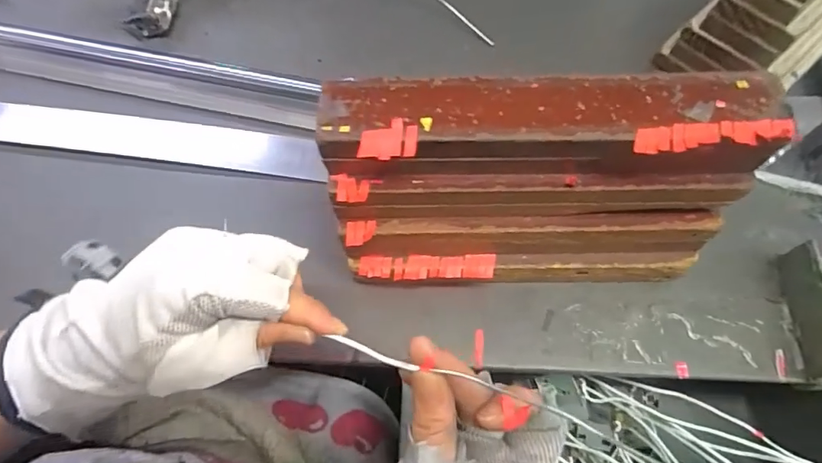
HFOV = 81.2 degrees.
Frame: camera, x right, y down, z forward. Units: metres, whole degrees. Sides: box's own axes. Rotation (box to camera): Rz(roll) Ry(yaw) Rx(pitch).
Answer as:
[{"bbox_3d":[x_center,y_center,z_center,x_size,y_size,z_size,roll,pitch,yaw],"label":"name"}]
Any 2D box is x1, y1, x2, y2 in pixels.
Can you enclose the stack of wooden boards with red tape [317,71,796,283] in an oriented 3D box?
[{"bbox_3d":[0.071,-0.020,0.300,0.229,0.141,0.076,-1,69,2],"label":"stack of wooden boards with red tape"}]

